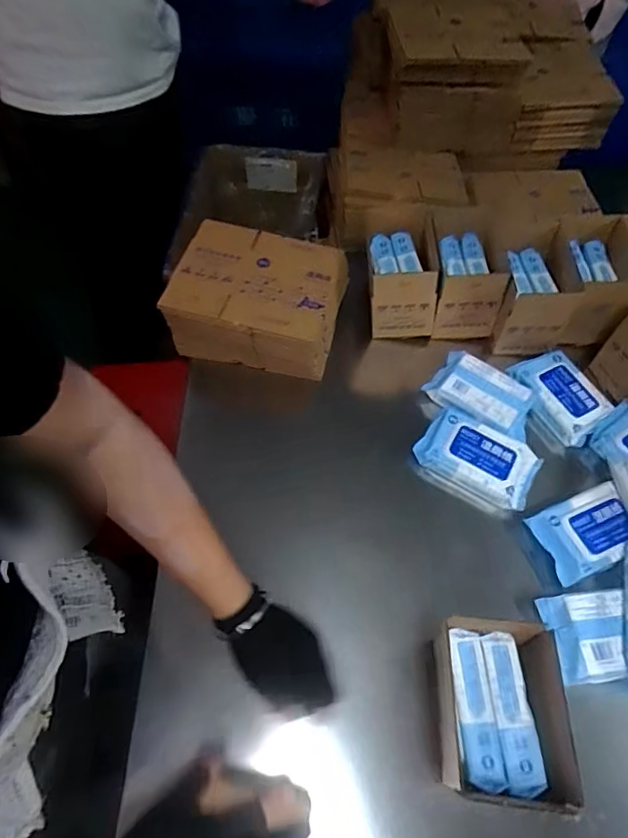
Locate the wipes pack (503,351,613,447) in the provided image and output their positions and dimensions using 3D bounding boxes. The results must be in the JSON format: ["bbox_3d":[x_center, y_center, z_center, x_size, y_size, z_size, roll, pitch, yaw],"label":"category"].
[{"bbox_3d":[0.401,-0.040,0.841,0.108,0.041,0.161,-27,64,-18],"label":"wipes pack"}]

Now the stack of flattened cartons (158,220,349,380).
[{"bbox_3d":[-0.091,-0.201,0.864,0.267,0.111,0.219,13,59,5],"label":"stack of flattened cartons"}]

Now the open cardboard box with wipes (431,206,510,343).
[{"bbox_3d":[0.243,-0.228,0.865,0.121,0.142,0.133,-1,59,-4],"label":"open cardboard box with wipes"}]

